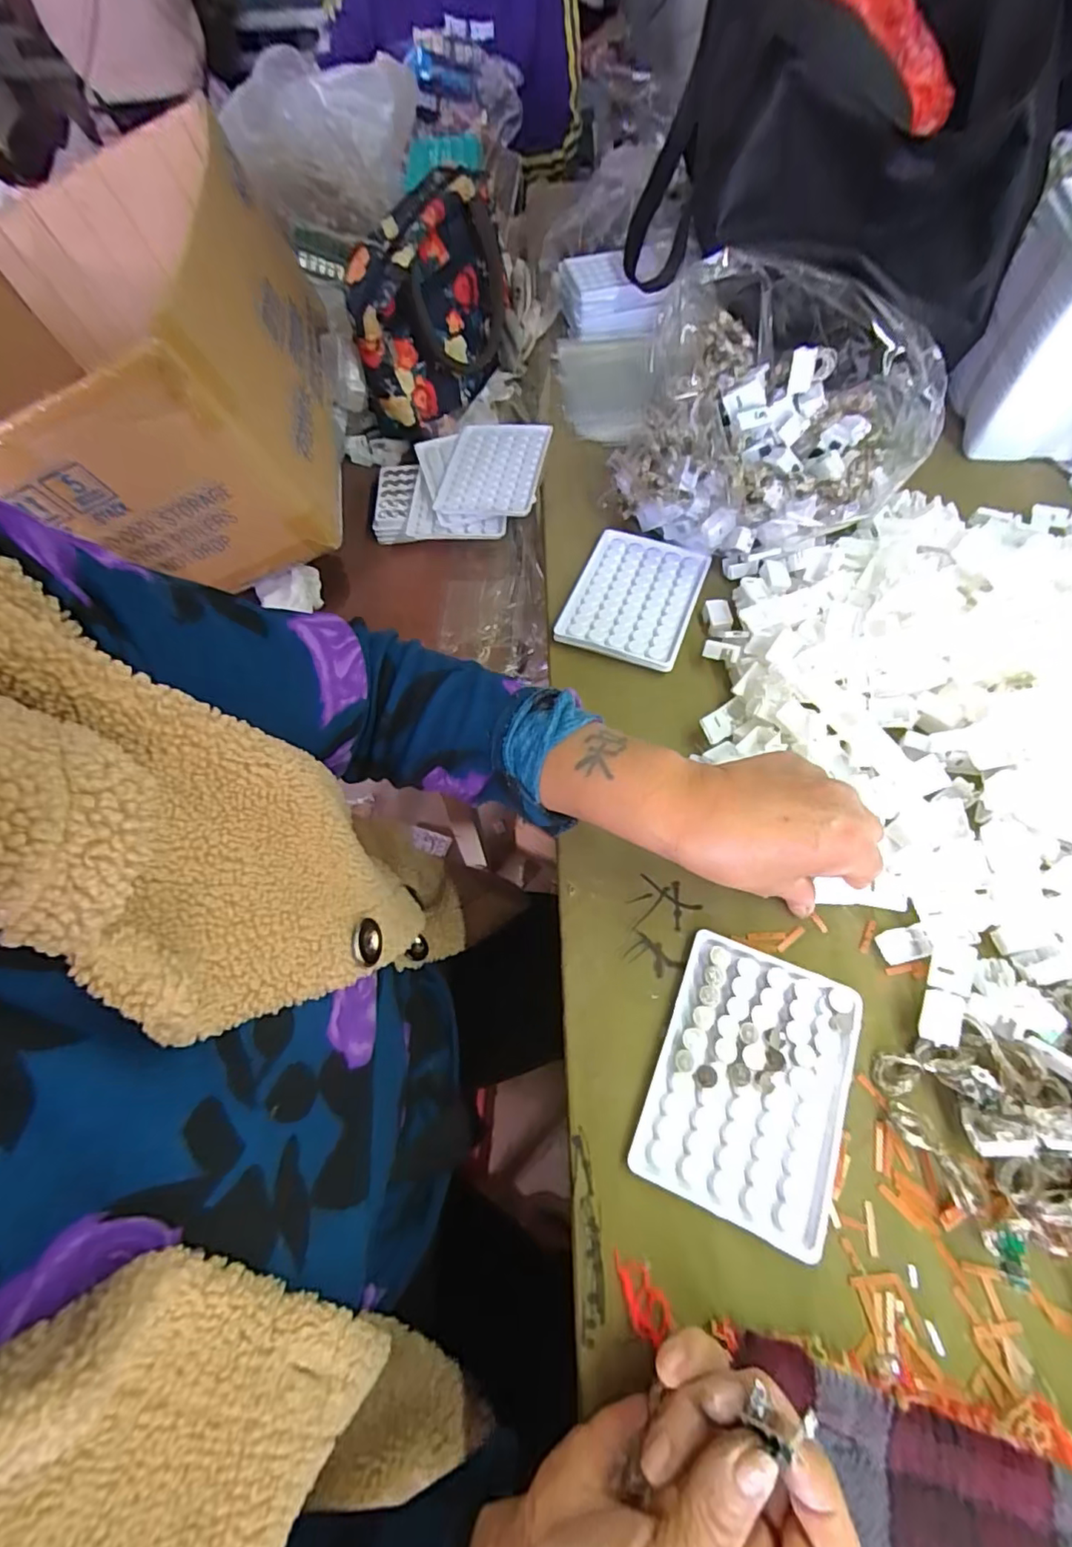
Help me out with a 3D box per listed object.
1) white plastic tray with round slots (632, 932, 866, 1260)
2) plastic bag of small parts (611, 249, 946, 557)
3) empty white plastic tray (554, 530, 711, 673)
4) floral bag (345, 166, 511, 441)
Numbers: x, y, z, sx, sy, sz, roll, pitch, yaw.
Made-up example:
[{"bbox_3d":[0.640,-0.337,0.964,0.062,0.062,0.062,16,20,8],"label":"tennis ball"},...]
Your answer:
[{"bbox_3d":[0.114,0.161,0.309,0.095,0.012,0.130,21,65,13],"label":"white plastic tray with round slots"},{"bbox_3d":[0.175,-0.263,0.450,0.213,0.143,0.158,18,64,12],"label":"plastic bag of small parts"},{"bbox_3d":[0.079,-0.144,0.473,0.096,0.009,0.126,18,64,12],"label":"empty white plastic tray"},{"bbox_3d":[-0.096,-0.470,0.586,0.081,0.145,0.231,16,64,11],"label":"floral bag"}]

